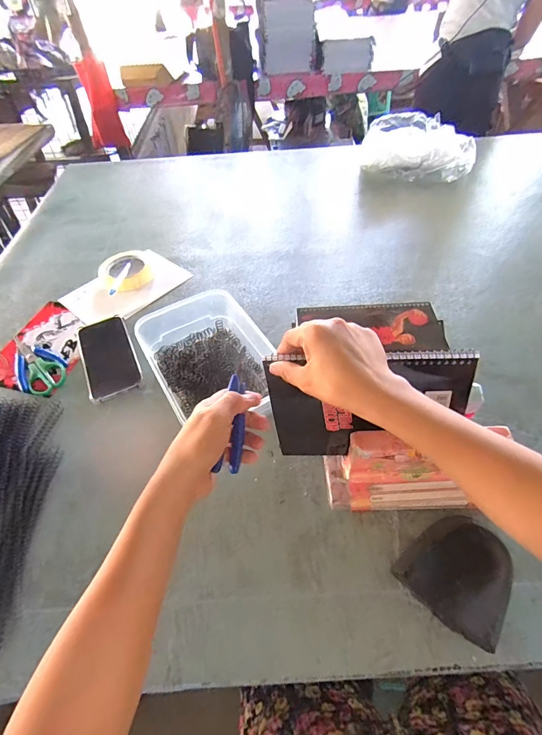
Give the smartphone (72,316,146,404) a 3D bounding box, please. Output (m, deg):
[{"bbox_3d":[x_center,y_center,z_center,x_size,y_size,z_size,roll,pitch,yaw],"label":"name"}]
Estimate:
[{"bbox_3d":[-0.265,-0.022,0.599,0.082,0.014,0.174,-22,52,-16],"label":"smartphone"}]

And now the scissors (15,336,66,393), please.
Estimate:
[{"bbox_3d":[-0.387,-0.014,0.605,0.054,0.005,0.165,-35,56,-25],"label":"scissors"}]

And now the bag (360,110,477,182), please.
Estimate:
[{"bbox_3d":[0.397,-0.602,1.008,0.293,0.104,0.283,7,50,9],"label":"bag"}]

